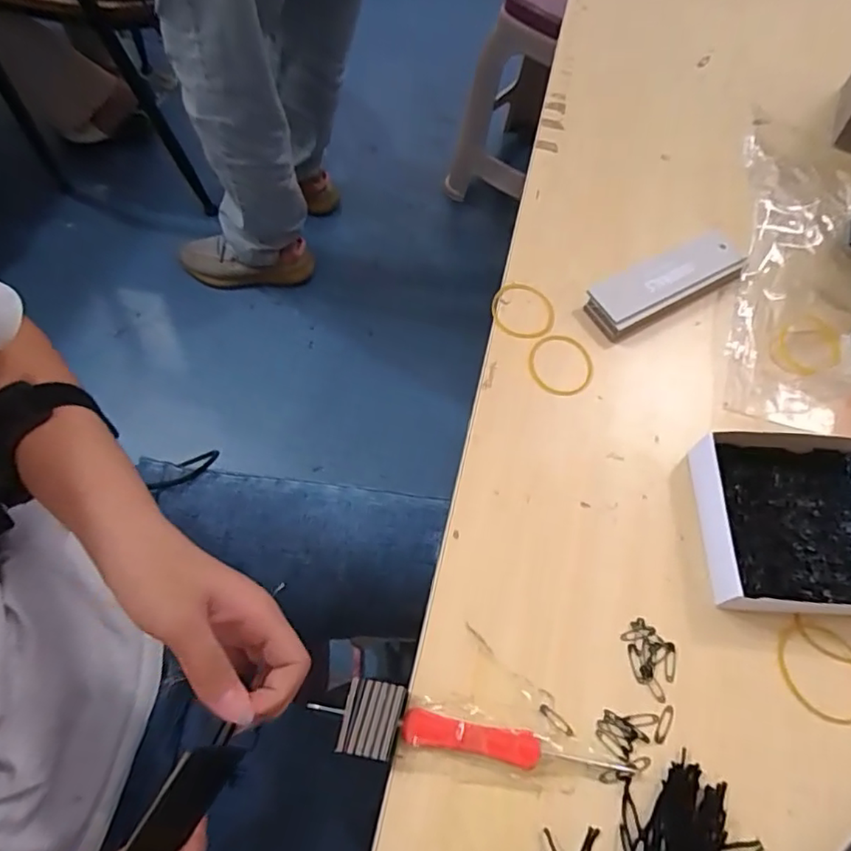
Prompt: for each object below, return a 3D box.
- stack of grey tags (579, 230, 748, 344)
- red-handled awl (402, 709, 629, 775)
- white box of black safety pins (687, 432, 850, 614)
[{"bbox_3d":[0.169,-0.101,0.408,0.123,0.012,0.045,-27,68,-16],"label":"stack of grey tags"},{"bbox_3d":[0.043,0.155,0.278,0.108,0.007,0.015,11,63,2],"label":"red-handled awl"},{"bbox_3d":[0.214,0.055,0.330,0.109,0.026,0.099,0,63,-4],"label":"white box of black safety pins"}]

